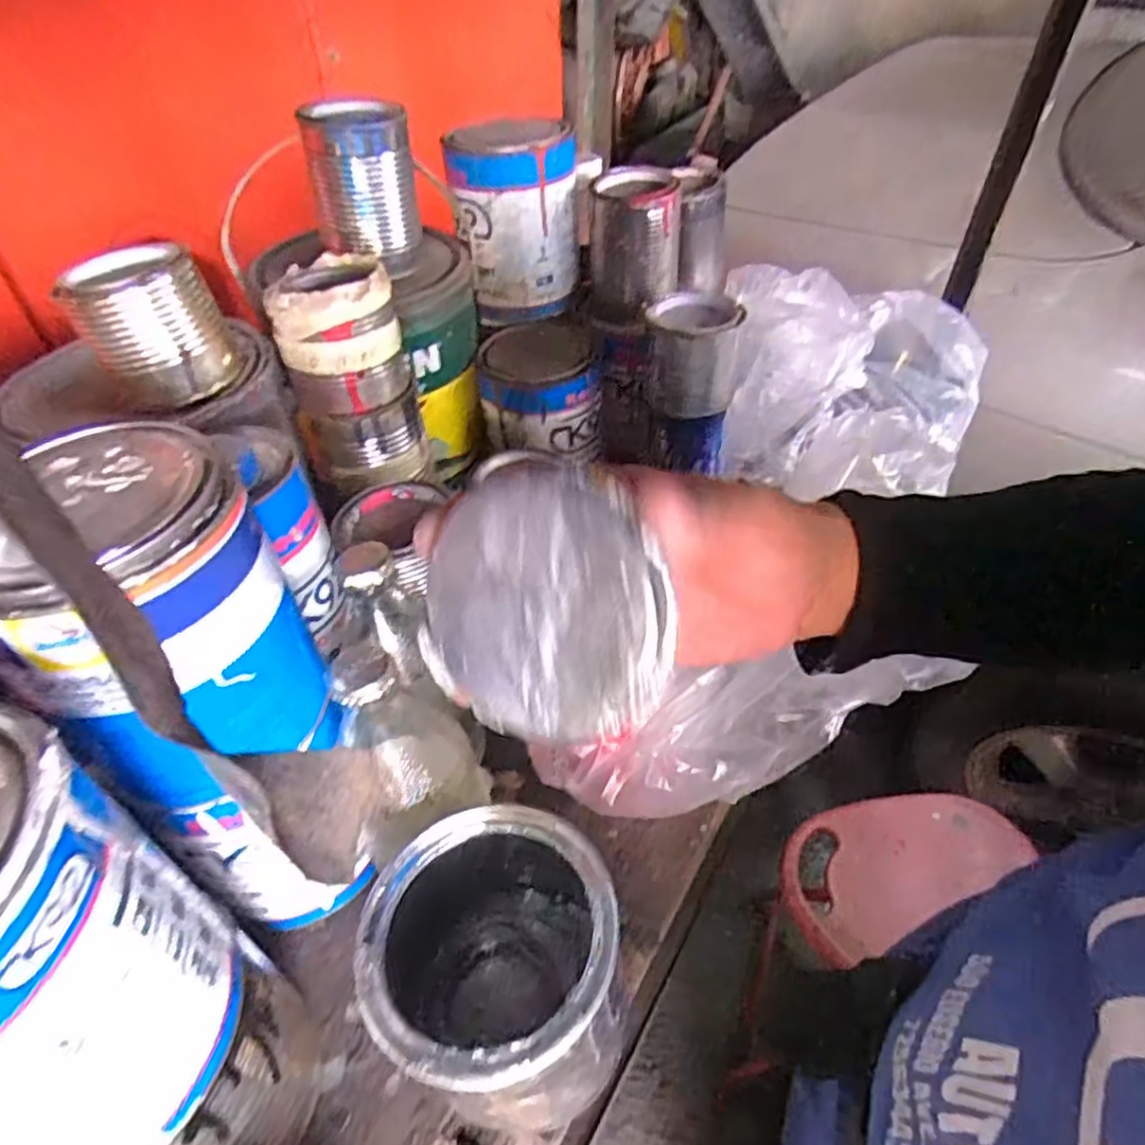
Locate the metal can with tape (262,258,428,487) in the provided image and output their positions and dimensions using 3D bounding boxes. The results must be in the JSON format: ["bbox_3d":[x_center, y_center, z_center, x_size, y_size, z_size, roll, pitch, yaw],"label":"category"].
[{"bbox_3d":[-0.147,-0.130,0.469,0.074,0.129,0.077,-1,44,1],"label":"metal can with tape"}]

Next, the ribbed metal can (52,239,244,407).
[{"bbox_3d":[-0.242,-0.145,0.413,0.076,0.067,0.076,-27,50,-23],"label":"ribbed metal can"}]

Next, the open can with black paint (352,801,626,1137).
[{"bbox_3d":[-0.035,0.164,0.307,0.097,0.092,0.107,-4,44,-2],"label":"open can with black paint"}]

